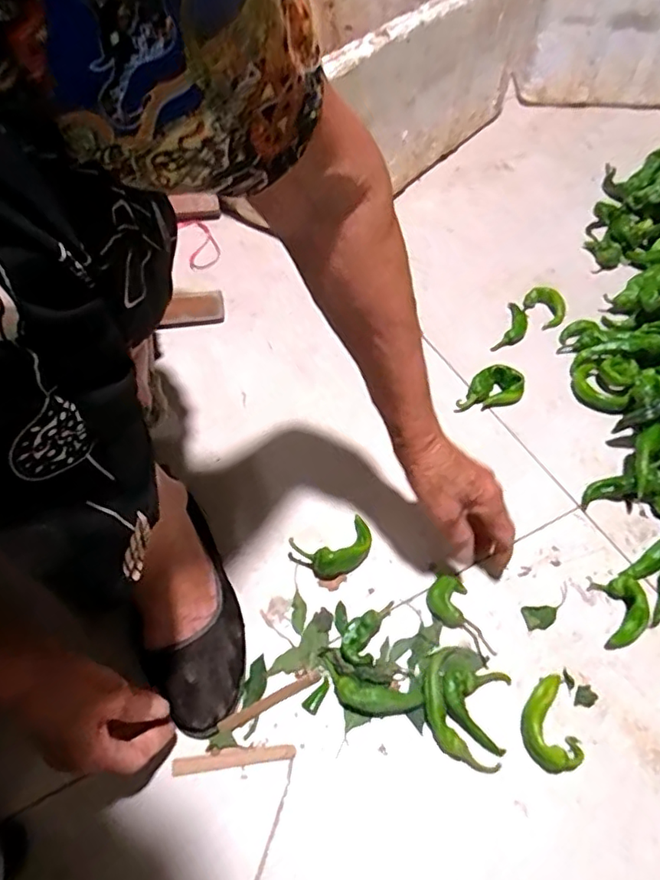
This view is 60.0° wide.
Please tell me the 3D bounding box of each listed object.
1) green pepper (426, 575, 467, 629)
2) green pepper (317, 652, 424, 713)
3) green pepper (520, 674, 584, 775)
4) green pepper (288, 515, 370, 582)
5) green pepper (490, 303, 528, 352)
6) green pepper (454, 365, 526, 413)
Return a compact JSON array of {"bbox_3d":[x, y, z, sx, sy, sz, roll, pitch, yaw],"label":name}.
[{"bbox_3d":[0.107,0.147,0.526,0.035,0.019,0.046,10,54,9],"label":"green pepper"},{"bbox_3d":[0.032,0.210,0.479,0.087,0.018,0.033,13,54,11],"label":"green pepper"},{"bbox_3d":[0.177,0.229,0.463,0.044,0.019,0.069,-7,53,-4],"label":"green pepper"},{"bbox_3d":[0.005,0.107,0.555,0.078,0.024,0.052,-23,56,-16],"label":"green pepper"},{"bbox_3d":[0.238,-0.145,0.745,0.032,0.012,0.096,19,56,15],"label":"green pepper"},{"bbox_3d":[0.187,-0.060,0.667,0.083,0.032,0.036,-14,54,-9],"label":"green pepper"}]

